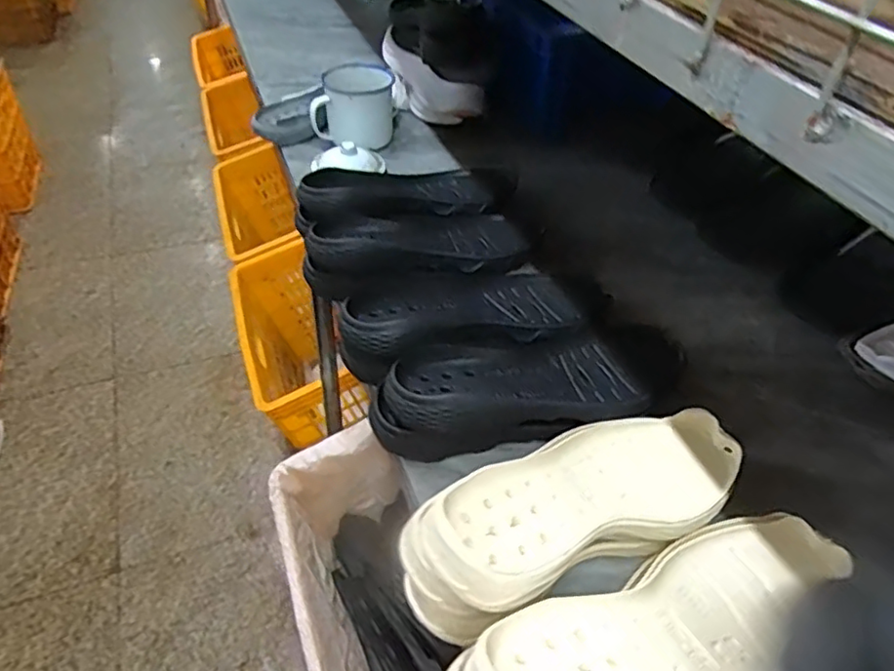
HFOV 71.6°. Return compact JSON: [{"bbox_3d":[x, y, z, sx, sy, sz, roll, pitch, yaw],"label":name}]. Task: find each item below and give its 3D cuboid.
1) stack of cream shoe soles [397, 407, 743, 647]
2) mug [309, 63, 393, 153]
[{"bbox_3d":[0.107,0.115,0.474,0.299,0.074,0.116,-19,49,-22],"label":"stack of cream shoe soles"},{"bbox_3d":[-0.144,-0.344,0.939,0.122,0.100,0.109,-3,44,-8],"label":"mug"}]

